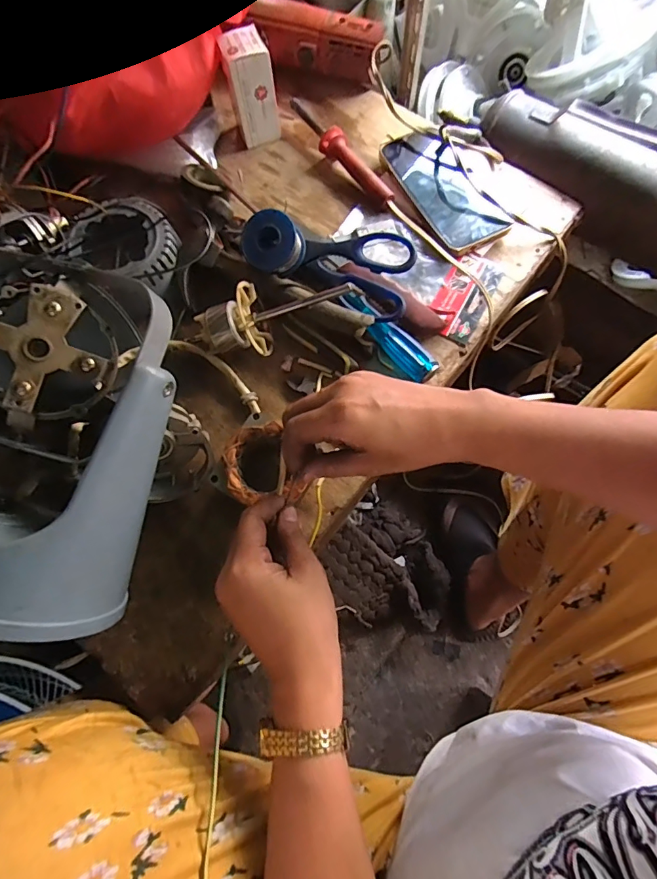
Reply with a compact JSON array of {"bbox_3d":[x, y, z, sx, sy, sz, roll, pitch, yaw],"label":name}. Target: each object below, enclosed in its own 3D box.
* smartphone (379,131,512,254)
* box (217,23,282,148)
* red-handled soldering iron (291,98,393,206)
[{"bbox_3d":[0.122,-0.279,0.493,0.082,0.015,0.177,-25,73,-8],"label":"smartphone"},{"bbox_3d":[-0.083,-0.376,0.487,0.047,0.103,0.030,-22,73,-7],"label":"box"},{"bbox_3d":[0.011,-0.324,0.506,0.023,0.028,0.175,-37,75,-11],"label":"red-handled soldering iron"}]

